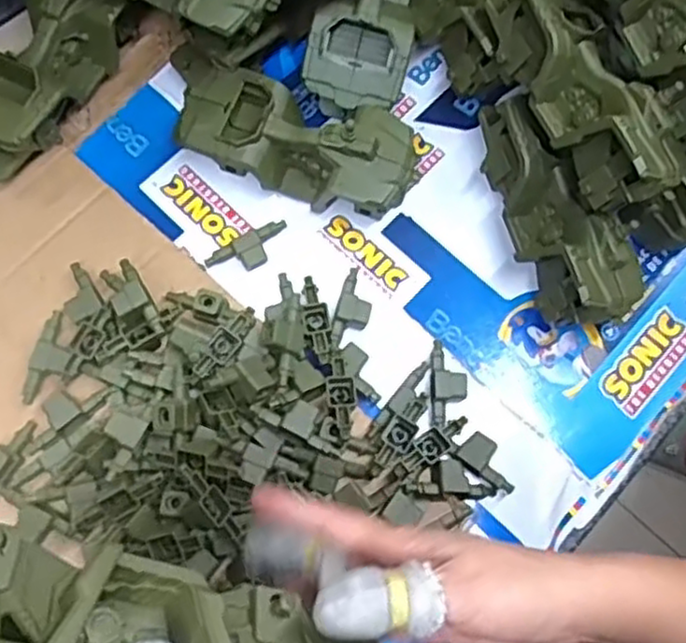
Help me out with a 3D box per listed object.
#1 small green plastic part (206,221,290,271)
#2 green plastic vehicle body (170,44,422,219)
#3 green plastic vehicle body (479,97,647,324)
[{"bbox_3d":[-0.071,-0.054,0.566,0.066,0.015,0.024,-26,76,-9],"label":"small green plastic part"},{"bbox_3d":[-0.045,-0.143,0.566,0.199,0.066,0.083,21,74,4],"label":"green plastic vehicle body"},{"bbox_3d":[0.151,-0.080,0.548,0.068,0.080,0.179,-23,76,-8],"label":"green plastic vehicle body"}]

